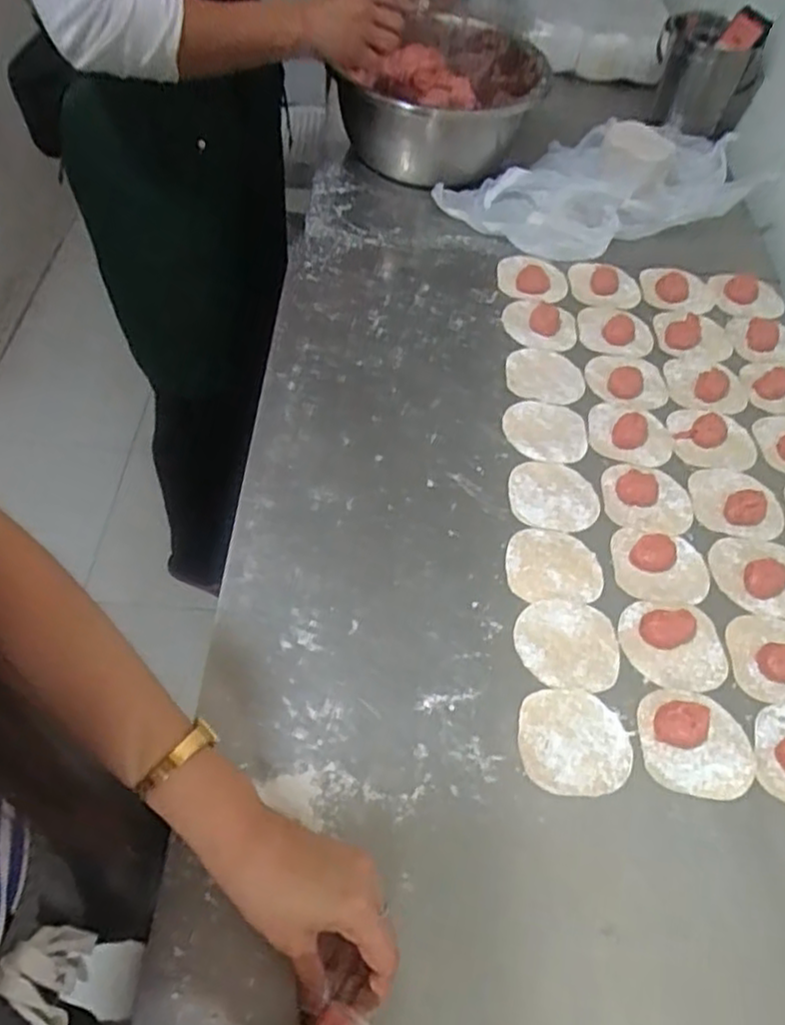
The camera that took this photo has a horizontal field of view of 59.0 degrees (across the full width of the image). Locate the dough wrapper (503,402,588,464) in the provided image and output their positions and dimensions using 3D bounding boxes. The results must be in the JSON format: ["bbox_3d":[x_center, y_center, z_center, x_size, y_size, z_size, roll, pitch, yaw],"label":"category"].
[{"bbox_3d":[0.156,-0.083,0.707,0.086,0.004,0.077,16,58,2],"label":"dough wrapper"}]

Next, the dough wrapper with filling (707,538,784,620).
[{"bbox_3d":[0.328,0.055,0.613,0.090,0.015,0.075,17,57,8],"label":"dough wrapper with filling"}]

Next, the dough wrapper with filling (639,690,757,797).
[{"bbox_3d":[0.231,0.169,0.517,0.085,0.021,0.075,9,56,3],"label":"dough wrapper with filling"}]

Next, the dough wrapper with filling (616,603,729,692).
[{"bbox_3d":[0.233,0.106,0.565,0.085,0.016,0.073,3,56,-1],"label":"dough wrapper with filling"}]

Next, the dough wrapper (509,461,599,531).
[{"bbox_3d":[0.153,-0.015,0.655,0.084,0.005,0.077,2,57,-3],"label":"dough wrapper"}]

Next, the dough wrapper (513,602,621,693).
[{"bbox_3d":[0.143,0.108,0.565,0.082,0.004,0.074,6,56,1],"label":"dough wrapper"}]

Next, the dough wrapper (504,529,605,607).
[{"bbox_3d":[0.142,0.047,0.608,0.083,0.004,0.071,1,56,-2],"label":"dough wrapper"}]

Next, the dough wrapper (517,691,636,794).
[{"bbox_3d":[0.137,0.172,0.521,0.082,0.004,0.075,1,56,-2],"label":"dough wrapper"}]

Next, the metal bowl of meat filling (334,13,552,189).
[{"bbox_3d":[0.065,-0.576,0.971,0.256,0.148,0.310,13,56,6],"label":"metal bowl of meat filling"}]

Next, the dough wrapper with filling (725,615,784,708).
[{"bbox_3d":[0.321,0.121,0.567,0.085,0.013,0.077,8,56,2],"label":"dough wrapper with filling"}]

